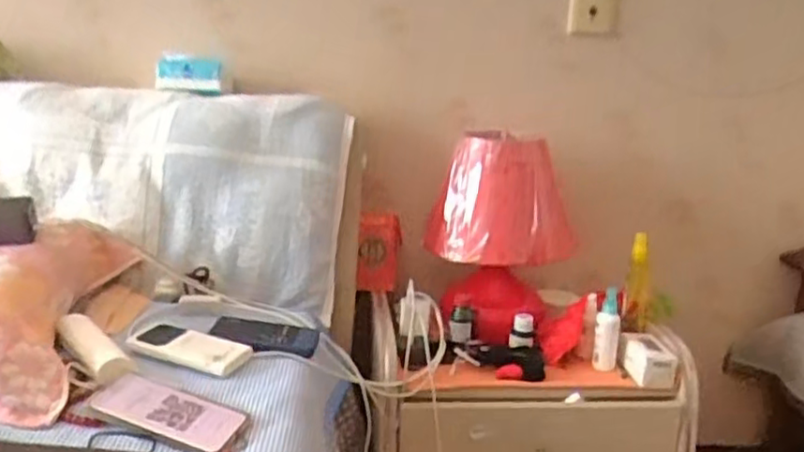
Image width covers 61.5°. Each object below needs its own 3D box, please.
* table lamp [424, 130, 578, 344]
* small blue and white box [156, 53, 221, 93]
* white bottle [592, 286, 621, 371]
[{"bbox_3d":[0.184,0.018,1.214,0.221,0.350,0.210,10,16,23],"label":"table lamp"},{"bbox_3d":[-0.380,-0.271,1.195,0.115,0.065,0.028,3,23,1],"label":"small blue and white box"},{"bbox_3d":[0.338,0.169,1.110,0.040,0.132,0.032,9,16,18],"label":"white bottle"}]

